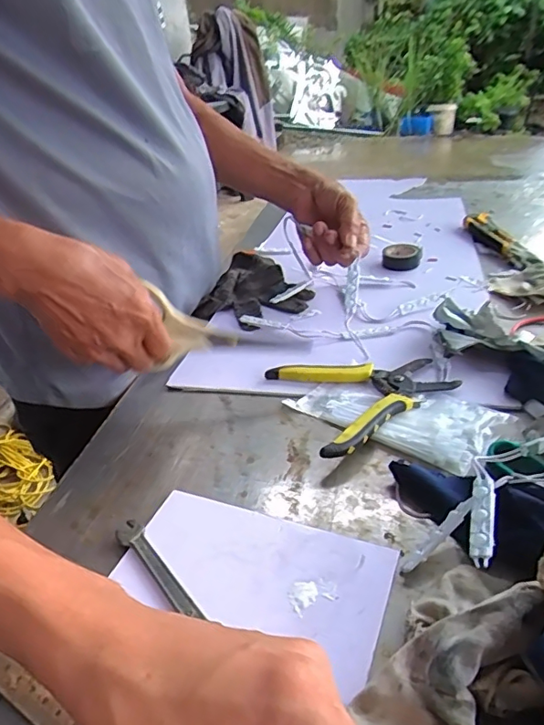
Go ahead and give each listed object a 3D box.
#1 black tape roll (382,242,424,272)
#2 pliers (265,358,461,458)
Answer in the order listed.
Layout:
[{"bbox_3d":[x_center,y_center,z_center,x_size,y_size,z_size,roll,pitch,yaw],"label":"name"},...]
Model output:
[{"bbox_3d":[0.177,-0.142,0.721,0.053,0.022,0.053,2,32,13],"label":"black tape roll"},{"bbox_3d":[0.088,0.025,0.471,0.146,0.018,0.133,-14,32,-13],"label":"pliers"}]

